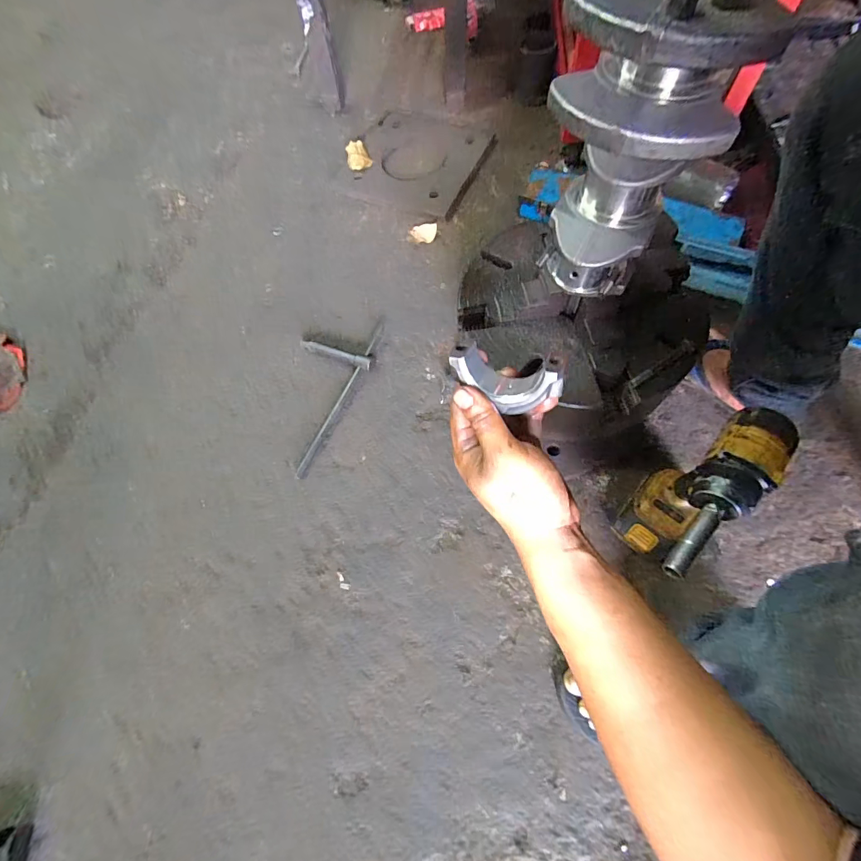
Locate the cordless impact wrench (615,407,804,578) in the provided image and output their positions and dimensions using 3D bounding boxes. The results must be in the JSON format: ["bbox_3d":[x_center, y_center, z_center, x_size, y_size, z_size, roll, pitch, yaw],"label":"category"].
[{"bbox_3d":[0.302,0.090,0.503,0.205,0.212,0.085,-34,68,-12],"label":"cordless impact wrench"}]

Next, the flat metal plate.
[{"bbox_3d":[-0.026,-0.652,0.997,0.300,0.028,0.337,23,70,13],"label":"flat metal plate"}]

